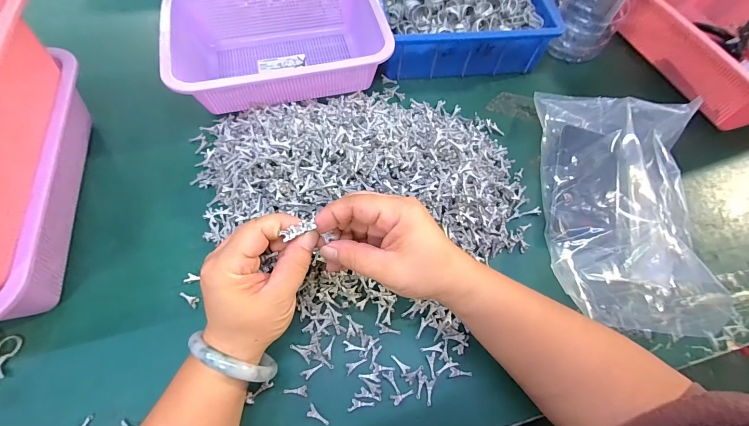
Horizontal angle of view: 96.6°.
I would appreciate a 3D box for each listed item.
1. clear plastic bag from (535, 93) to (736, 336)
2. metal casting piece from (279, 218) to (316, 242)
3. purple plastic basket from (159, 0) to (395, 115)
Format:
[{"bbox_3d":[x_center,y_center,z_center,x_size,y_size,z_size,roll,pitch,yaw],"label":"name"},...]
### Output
[{"bbox_3d":[0.294,-0.024,0.377,0.190,0.054,0.290,9,61,2],"label":"clear plastic bag"},{"bbox_3d":[-0.054,0.012,0.241,0.024,0.005,0.008,-24,65,-13],"label":"metal casting piece"},{"bbox_3d":[-0.132,-0.243,0.459,0.263,0.082,0.209,-13,62,-9],"label":"purple plastic basket"}]

